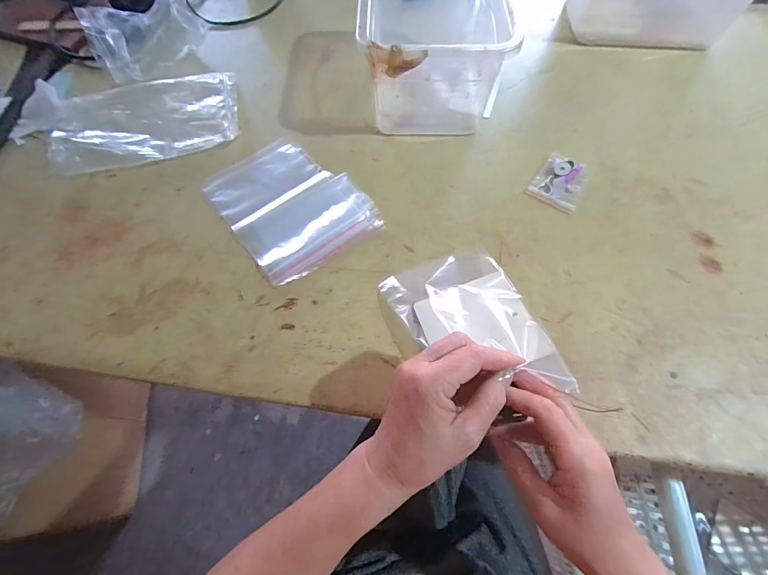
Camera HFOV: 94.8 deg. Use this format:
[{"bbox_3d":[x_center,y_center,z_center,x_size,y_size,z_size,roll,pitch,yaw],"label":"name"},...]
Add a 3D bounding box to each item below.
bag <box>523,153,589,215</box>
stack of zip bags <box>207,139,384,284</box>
[{"bbox_3d":[0.220,-0.133,0.437,0.060,0.012,0.081,34,68,16],"label":"bag"},{"bbox_3d":[-0.116,-0.107,0.432,0.147,0.009,0.197,-35,68,-17],"label":"stack of zip bags"}]

